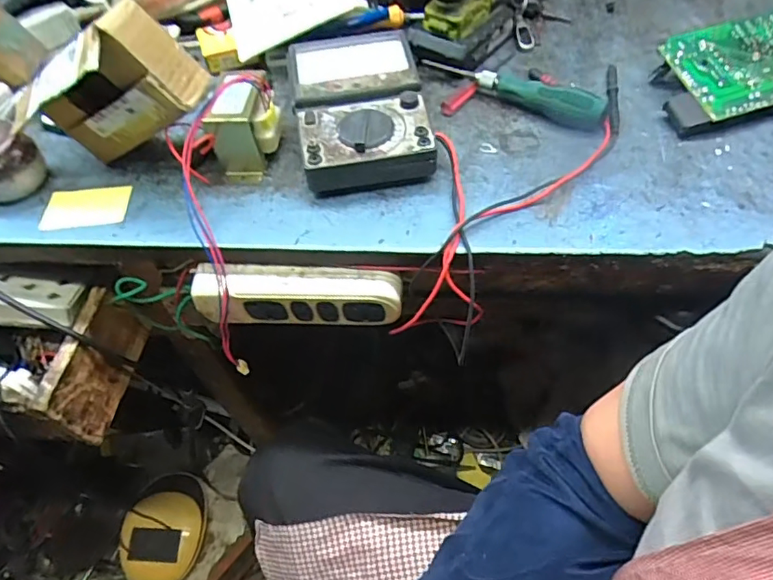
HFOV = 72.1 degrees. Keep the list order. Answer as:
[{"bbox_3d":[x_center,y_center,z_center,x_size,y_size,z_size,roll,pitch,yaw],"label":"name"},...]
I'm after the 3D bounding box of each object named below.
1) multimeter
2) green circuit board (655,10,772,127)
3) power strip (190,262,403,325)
[{"bbox_3d":[-0.025,-0.163,0.471,0.108,0.046,0.171,-8,55,-2],"label":"multimeter"},{"bbox_3d":[0.331,-0.202,0.478,0.177,0.036,0.093,-16,55,-7],"label":"green circuit board"},{"bbox_3d":[-0.074,0.006,0.449,0.170,0.055,0.028,1,55,4],"label":"power strip"}]

